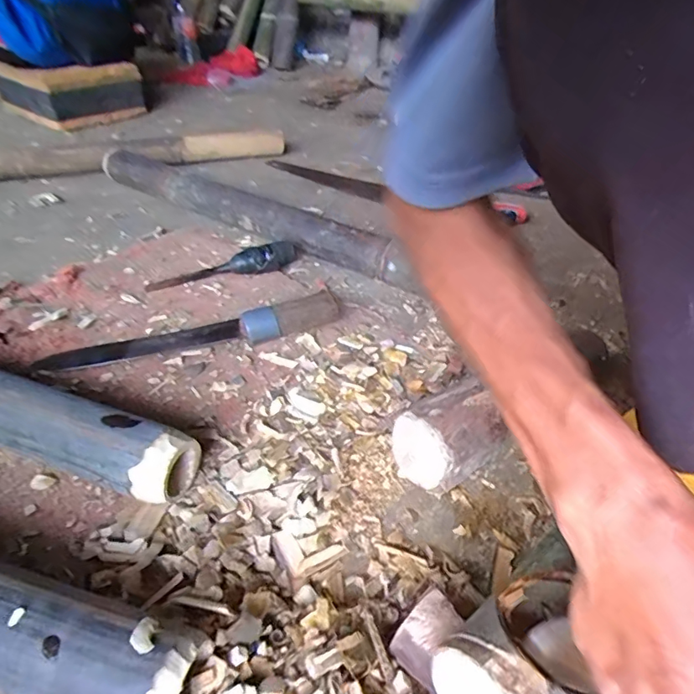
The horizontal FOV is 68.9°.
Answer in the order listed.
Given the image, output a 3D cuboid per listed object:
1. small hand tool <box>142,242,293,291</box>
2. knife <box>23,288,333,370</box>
[{"bbox_3d":[-0.165,-0.111,0.685,0.202,0.041,0.029,-10,42,-18],"label":"small hand tool"},{"bbox_3d":[-0.171,-0.022,0.563,0.327,0.044,0.051,-7,41,-14],"label":"knife"}]

